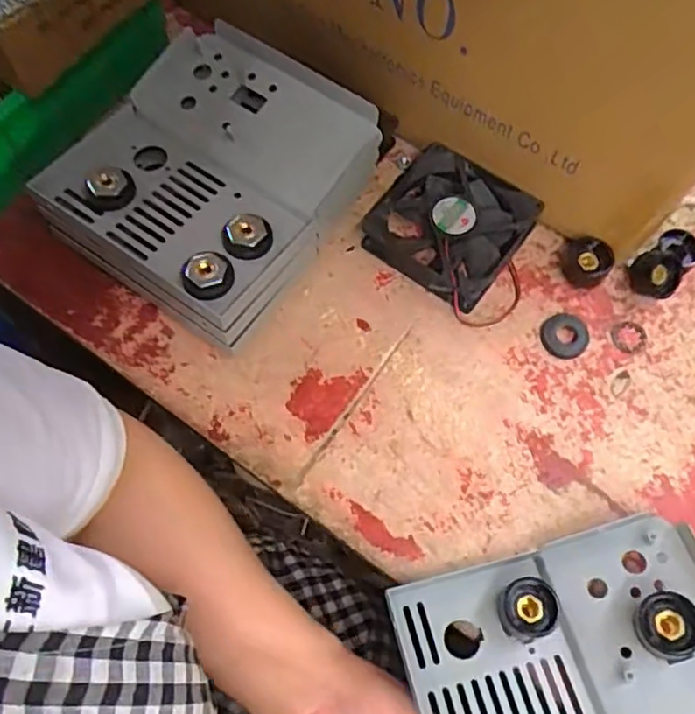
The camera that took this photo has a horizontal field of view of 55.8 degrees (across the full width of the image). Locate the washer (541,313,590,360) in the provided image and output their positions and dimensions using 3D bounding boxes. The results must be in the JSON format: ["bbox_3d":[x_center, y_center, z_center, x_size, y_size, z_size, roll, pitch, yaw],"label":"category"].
[{"bbox_3d":[0.144,-0.014,0.434,0.031,0.004,0.032,0,64,0],"label":"washer"}]

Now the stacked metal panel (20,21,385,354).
[{"bbox_3d":[-0.095,-0.124,0.449,0.184,0.063,0.176,32,68,14],"label":"stacked metal panel"}]

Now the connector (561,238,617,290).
[{"bbox_3d":[0.161,-0.064,0.444,0.023,0.024,0.032,-42,71,-18],"label":"connector"}]

